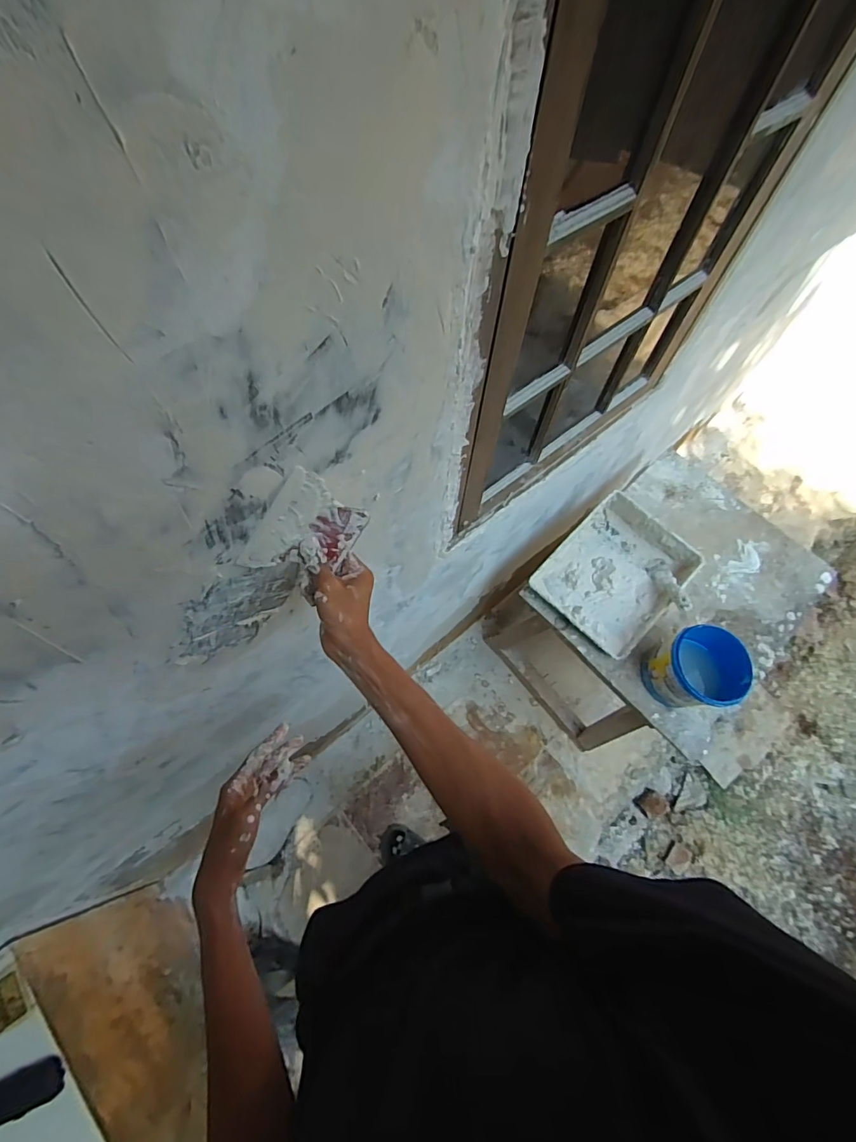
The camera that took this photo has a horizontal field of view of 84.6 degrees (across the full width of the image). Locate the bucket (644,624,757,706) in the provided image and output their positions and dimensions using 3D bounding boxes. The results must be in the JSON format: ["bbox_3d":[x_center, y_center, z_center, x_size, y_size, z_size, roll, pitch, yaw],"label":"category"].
[{"bbox_3d":[0.587,0.222,1.033,0.158,0.162,0.161,1,65,-2],"label":"bucket"}]

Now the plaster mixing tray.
[{"bbox_3d":[0.458,0.014,1.168,0.282,0.088,0.355,42,70,16],"label":"plaster mixing tray"}]

